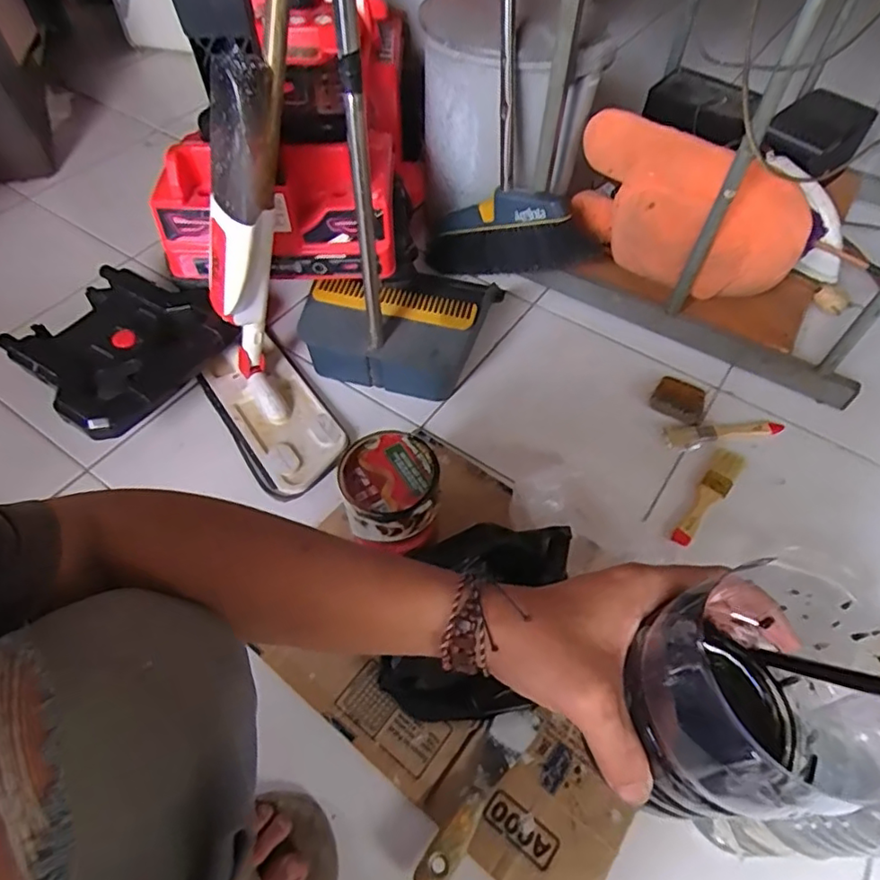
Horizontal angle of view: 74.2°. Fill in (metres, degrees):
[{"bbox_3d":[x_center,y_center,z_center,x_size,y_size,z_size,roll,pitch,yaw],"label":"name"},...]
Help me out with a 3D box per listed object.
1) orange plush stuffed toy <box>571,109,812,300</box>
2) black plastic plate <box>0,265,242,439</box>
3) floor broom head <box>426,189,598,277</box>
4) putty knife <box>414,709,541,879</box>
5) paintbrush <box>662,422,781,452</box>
[{"bbox_3d":[0.326,-0.304,0.791,0.319,0.163,0.091,26,59,17],"label":"orange plush stuffed toy"},{"bbox_3d":[-0.414,-0.126,0.753,0.237,0.032,0.227,31,60,20],"label":"black plastic plate"},{"bbox_3d":[0.091,-0.309,0.887,0.272,0.131,0.041,4,49,34],"label":"floor broom head"},{"bbox_3d":[0.031,0.310,0.513,0.041,0.020,0.167,33,61,21],"label":"putty knife"},{"bbox_3d":[0.374,-0.008,0.756,0.163,0.007,0.035,-5,55,-4],"label":"paintbrush"}]

